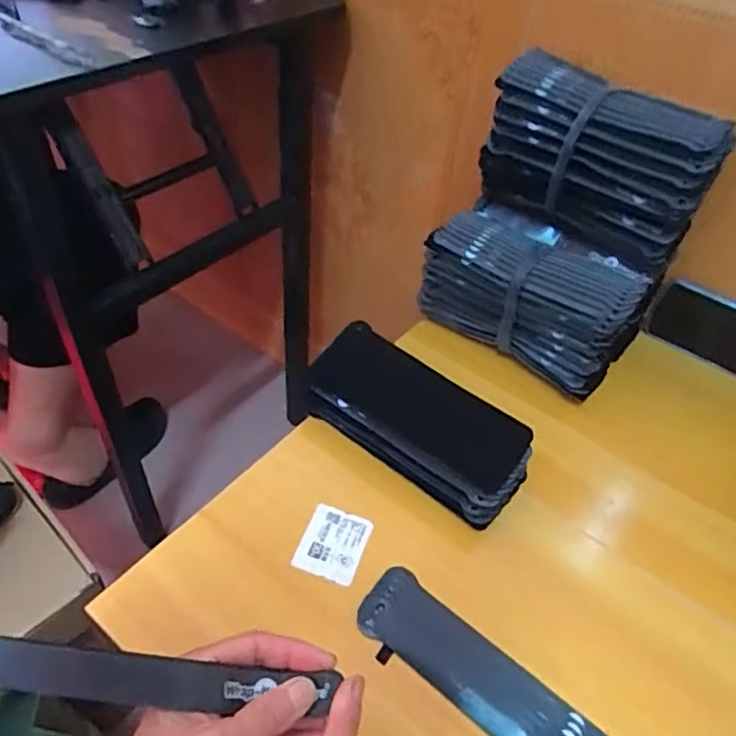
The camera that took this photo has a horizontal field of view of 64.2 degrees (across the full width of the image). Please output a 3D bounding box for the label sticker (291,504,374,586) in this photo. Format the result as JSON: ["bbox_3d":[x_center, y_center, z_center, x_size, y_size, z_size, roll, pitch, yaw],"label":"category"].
[{"bbox_3d":[-0.028,0.140,0.466,0.049,0.004,0.057,20,47,6],"label":"label sticker"}]

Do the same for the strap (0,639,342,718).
[{"bbox_3d":[-0.108,0.149,0.282,0.187,0.010,0.024,14,79,-12],"label":"strap"}]

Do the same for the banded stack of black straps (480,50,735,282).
[{"bbox_3d":[0.213,-0.196,0.564,0.209,0.136,0.061,33,52,25],"label":"banded stack of black straps"}]

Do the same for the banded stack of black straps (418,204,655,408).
[{"bbox_3d":[0.167,-0.077,0.611,0.209,0.126,0.108,29,50,21],"label":"banded stack of black straps"}]

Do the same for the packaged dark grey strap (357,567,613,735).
[{"bbox_3d":[0.082,0.217,0.400,0.198,0.008,0.056,32,51,24],"label":"packaged dark grey strap"}]

